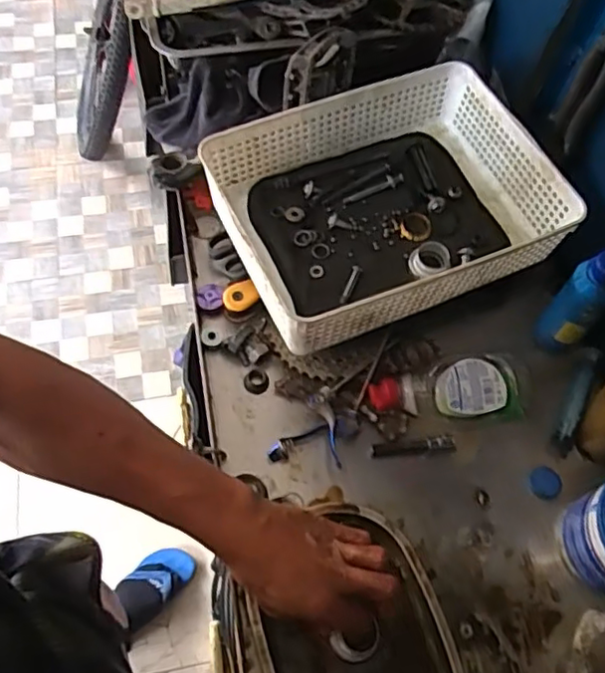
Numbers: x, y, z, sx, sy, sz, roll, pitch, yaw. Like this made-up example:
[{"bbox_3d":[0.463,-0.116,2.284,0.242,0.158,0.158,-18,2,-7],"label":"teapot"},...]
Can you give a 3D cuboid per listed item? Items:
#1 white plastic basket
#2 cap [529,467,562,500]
[{"bbox_3d":[0.086,-0.142,0.662,0.329,0.084,0.246,-21,66,-14],"label":"white plastic basket"},{"bbox_3d":[0.241,0.146,0.617,0.031,0.018,0.031,2,62,-3],"label":"cap"}]

